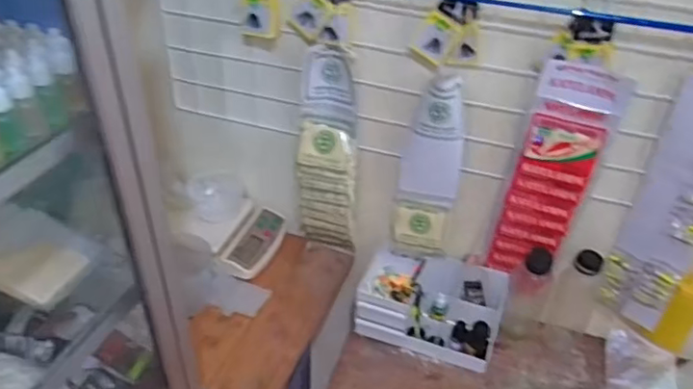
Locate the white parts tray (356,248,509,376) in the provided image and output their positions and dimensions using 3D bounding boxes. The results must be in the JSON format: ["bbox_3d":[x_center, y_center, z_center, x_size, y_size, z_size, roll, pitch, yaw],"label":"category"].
[{"bbox_3d":[0.142,0.188,1.031,0.231,0.112,0.138,13,38,13],"label":"white parts tray"}]

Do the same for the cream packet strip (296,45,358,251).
[{"bbox_3d":[-0.031,-0.053,0.979,0.099,0.363,0.041,14,38,13],"label":"cream packet strip"}]

